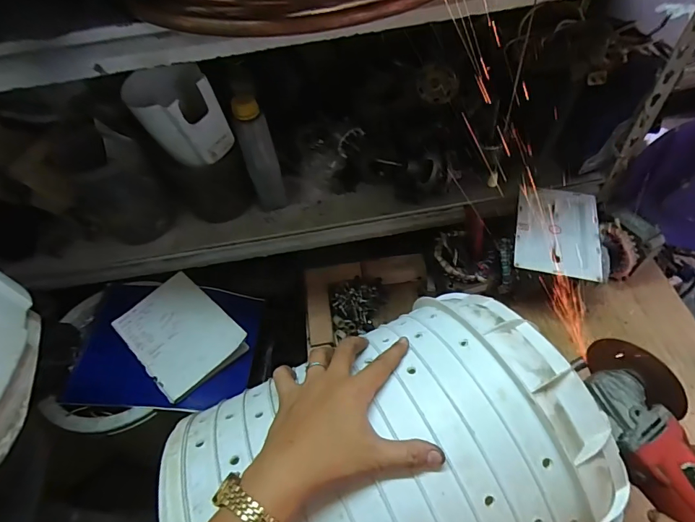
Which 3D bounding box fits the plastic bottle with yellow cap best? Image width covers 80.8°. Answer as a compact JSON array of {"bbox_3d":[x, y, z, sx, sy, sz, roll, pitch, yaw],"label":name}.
[{"bbox_3d":[-0.153,-0.181,0.726,0.056,0.215,0.048,-19,33,-9],"label":"plastic bottle with yellow cap"}]

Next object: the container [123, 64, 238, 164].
[{"bbox_3d":[-0.264,-0.228,0.649,0.115,0.127,0.108,24,58,22],"label":"container"}]

